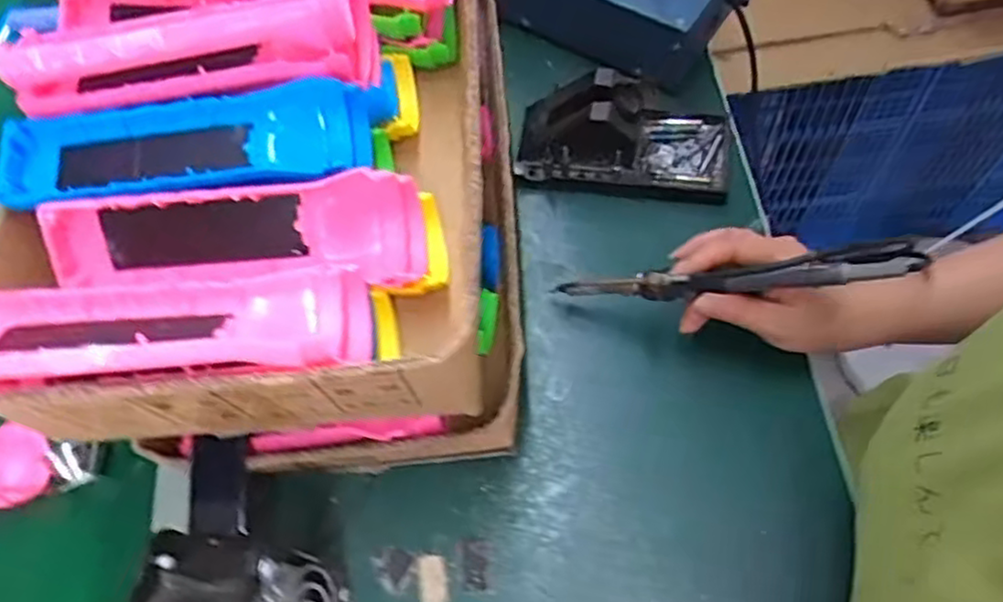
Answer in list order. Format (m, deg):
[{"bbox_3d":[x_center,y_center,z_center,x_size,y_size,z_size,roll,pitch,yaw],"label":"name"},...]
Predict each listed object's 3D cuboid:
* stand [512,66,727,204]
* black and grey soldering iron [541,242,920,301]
[{"bbox_3d":[0.092,-0.128,0.522,0.155,0.072,0.080,9,66,8],"label":"stand"},{"bbox_3d":[0.131,-0.015,0.429,0.210,0.035,0.020,-6,63,26],"label":"black and grey soldering iron"}]

